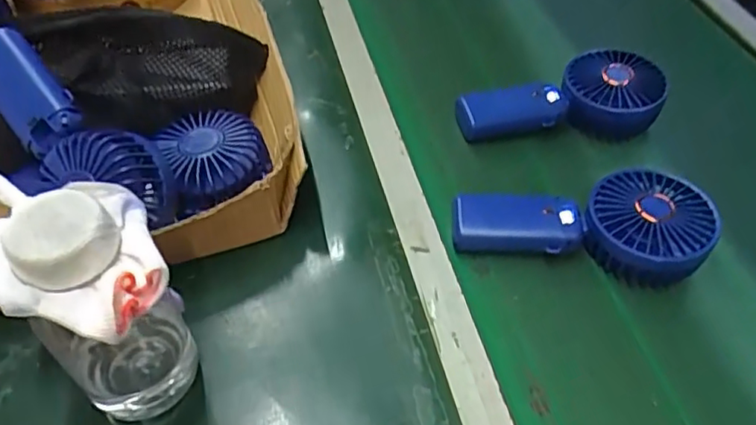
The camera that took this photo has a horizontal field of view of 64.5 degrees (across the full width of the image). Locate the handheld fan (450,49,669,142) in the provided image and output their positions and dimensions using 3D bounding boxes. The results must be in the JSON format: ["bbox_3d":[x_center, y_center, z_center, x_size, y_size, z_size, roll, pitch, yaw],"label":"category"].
[{"bbox_3d":[0.158,-0.104,0.538,0.179,0.042,0.081,-9,50,-9],"label":"handheld fan"}]

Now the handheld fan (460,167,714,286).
[{"bbox_3d":[0.149,0.014,0.442,0.179,0.041,0.080,-1,48,-5],"label":"handheld fan"}]

